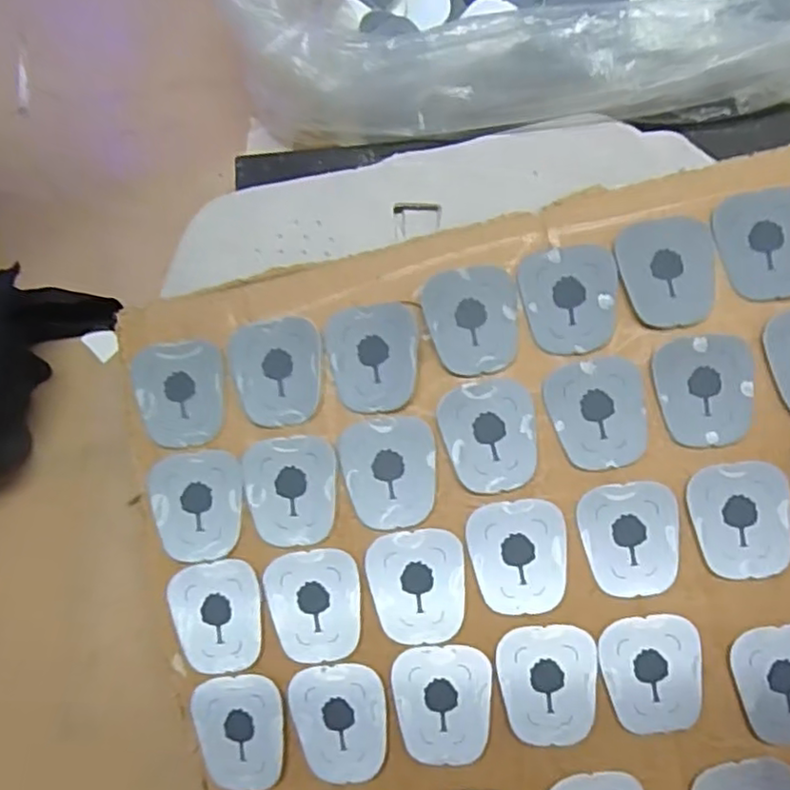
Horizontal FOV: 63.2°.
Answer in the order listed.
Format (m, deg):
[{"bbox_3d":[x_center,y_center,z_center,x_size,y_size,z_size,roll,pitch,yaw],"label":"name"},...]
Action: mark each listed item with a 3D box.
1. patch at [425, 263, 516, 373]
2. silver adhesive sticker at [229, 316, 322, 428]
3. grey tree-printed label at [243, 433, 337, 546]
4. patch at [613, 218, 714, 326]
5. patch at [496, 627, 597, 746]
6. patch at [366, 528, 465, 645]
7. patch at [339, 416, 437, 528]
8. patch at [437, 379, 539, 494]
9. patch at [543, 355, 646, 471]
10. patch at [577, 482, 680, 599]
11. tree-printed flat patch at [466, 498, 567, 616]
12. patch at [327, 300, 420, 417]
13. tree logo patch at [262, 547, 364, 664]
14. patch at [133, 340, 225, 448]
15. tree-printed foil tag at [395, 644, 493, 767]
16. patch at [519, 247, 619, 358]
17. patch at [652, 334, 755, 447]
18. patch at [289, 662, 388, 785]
[{"bbox_3d":[0.028,-0.027,0.231,0.032,0.004,0.039,-5,78,3],"label":"patch"},{"bbox_3d":[-0.042,-0.009,0.234,0.032,0.004,0.038,-9,78,2],"label":"silver adhesive sticker"},{"bbox_3d":[-0.037,0.034,0.229,0.032,0.004,0.039,-8,78,2],"label":"grey tree-printed label"},{"bbox_3d":[0.097,-0.044,0.228,0.034,0.004,0.039,-5,78,3],"label":"patch"},{"bbox_3d":[0.053,0.100,0.219,0.033,0.004,0.038,-3,78,3],"label":"patch"},{"bbox_3d":[0.008,0.067,0.224,0.032,0.004,0.038,-3,78,3],"label":"patch"},{"bbox_3d":[-0.002,0.027,0.227,0.032,0.004,0.039,-5,78,3],"label":"patch"},{"bbox_3d":[0.034,0.014,0.226,0.032,0.004,0.039,-12,78,1],"label":"patch"},{"bbox_3d":[0.072,0.007,0.226,0.033,0.004,0.038,-12,78,1],"label":"patch"},{"bbox_3d":[0.082,0.050,0.223,0.032,0.004,0.038,-6,78,3],"label":"patch"},{"bbox_3d":[0.043,0.056,0.223,0.033,0.004,0.038,-2,78,3],"label":"tree-printed flat patch"},{"bbox_3d":[-0.007,-0.014,0.231,0.031,0.004,0.039,-6,78,3],"label":"patch"},{"bbox_3d":[-0.028,0.074,0.225,0.032,0.004,0.038,-9,78,2],"label":"tree logo patch"},{"bbox_3d":[-0.079,0.000,0.235,0.032,0.004,0.038,-3,78,3],"label":"patch"},{"bbox_3d":[0.016,0.107,0.222,0.033,0.004,0.038,3,79,4],"label":"tree-printed foil tag"},{"bbox_3d":[0.062,-0.034,0.230,0.033,0.004,0.038,-3,78,3],"label":"patch"},{"bbox_3d":[0.109,-0.002,0.223,0.033,0.004,0.038,-3,78,3],"label":"patch"},{"bbox_3d":[-0.019,0.114,0.222,0.032,0.004,0.039,-8,78,2],"label":"patch"}]

